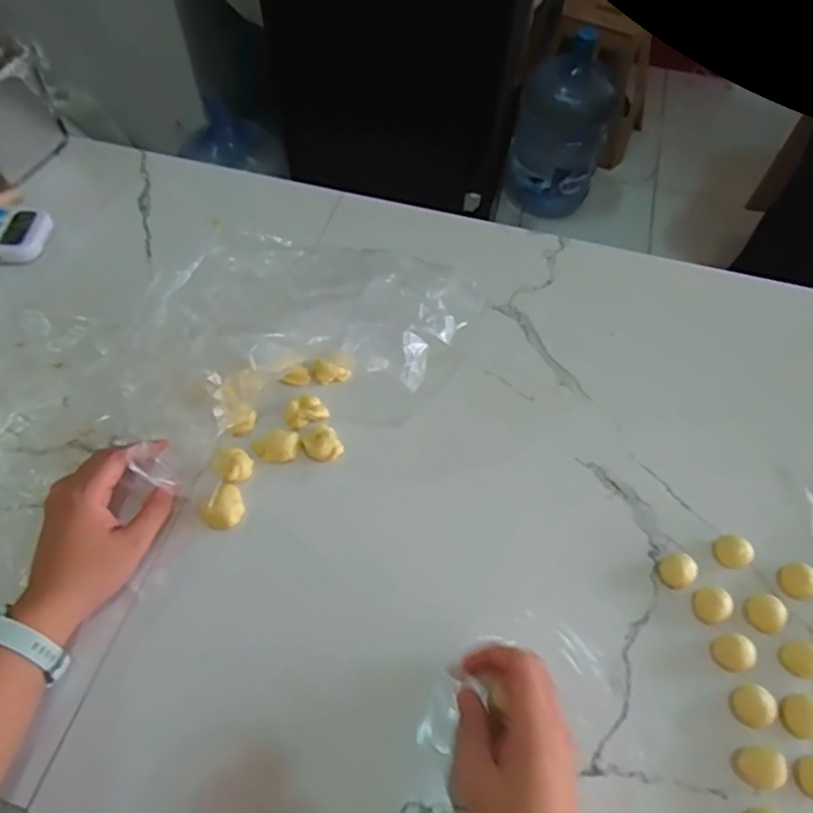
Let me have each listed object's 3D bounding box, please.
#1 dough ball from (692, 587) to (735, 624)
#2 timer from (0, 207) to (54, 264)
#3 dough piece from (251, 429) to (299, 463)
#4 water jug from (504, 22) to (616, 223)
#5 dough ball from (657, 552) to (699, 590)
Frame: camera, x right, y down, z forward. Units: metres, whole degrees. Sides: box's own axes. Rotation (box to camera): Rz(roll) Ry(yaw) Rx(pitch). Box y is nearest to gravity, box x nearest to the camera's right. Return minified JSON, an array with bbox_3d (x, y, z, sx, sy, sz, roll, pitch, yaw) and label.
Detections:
[{"bbox_3d":[0.223,0.144,0.425,0.019,0.018,0.025,-27,63,-16],"label":"dough ball"},{"bbox_3d":[-0.406,-0.176,0.605,0.057,0.026,0.070,12,59,6],"label":"timer"},{"bbox_3d":[-0.108,0.034,0.486,0.037,0.014,0.023,-16,59,-11],"label":"dough piece"},{"bbox_3d":[0.442,-0.793,1.677,0.243,0.451,0.231,11,59,6],"label":"water jug"},{"bbox_3d":[0.202,0.123,0.436,0.023,0.018,0.025,0,59,-1],"label":"dough ball"}]

